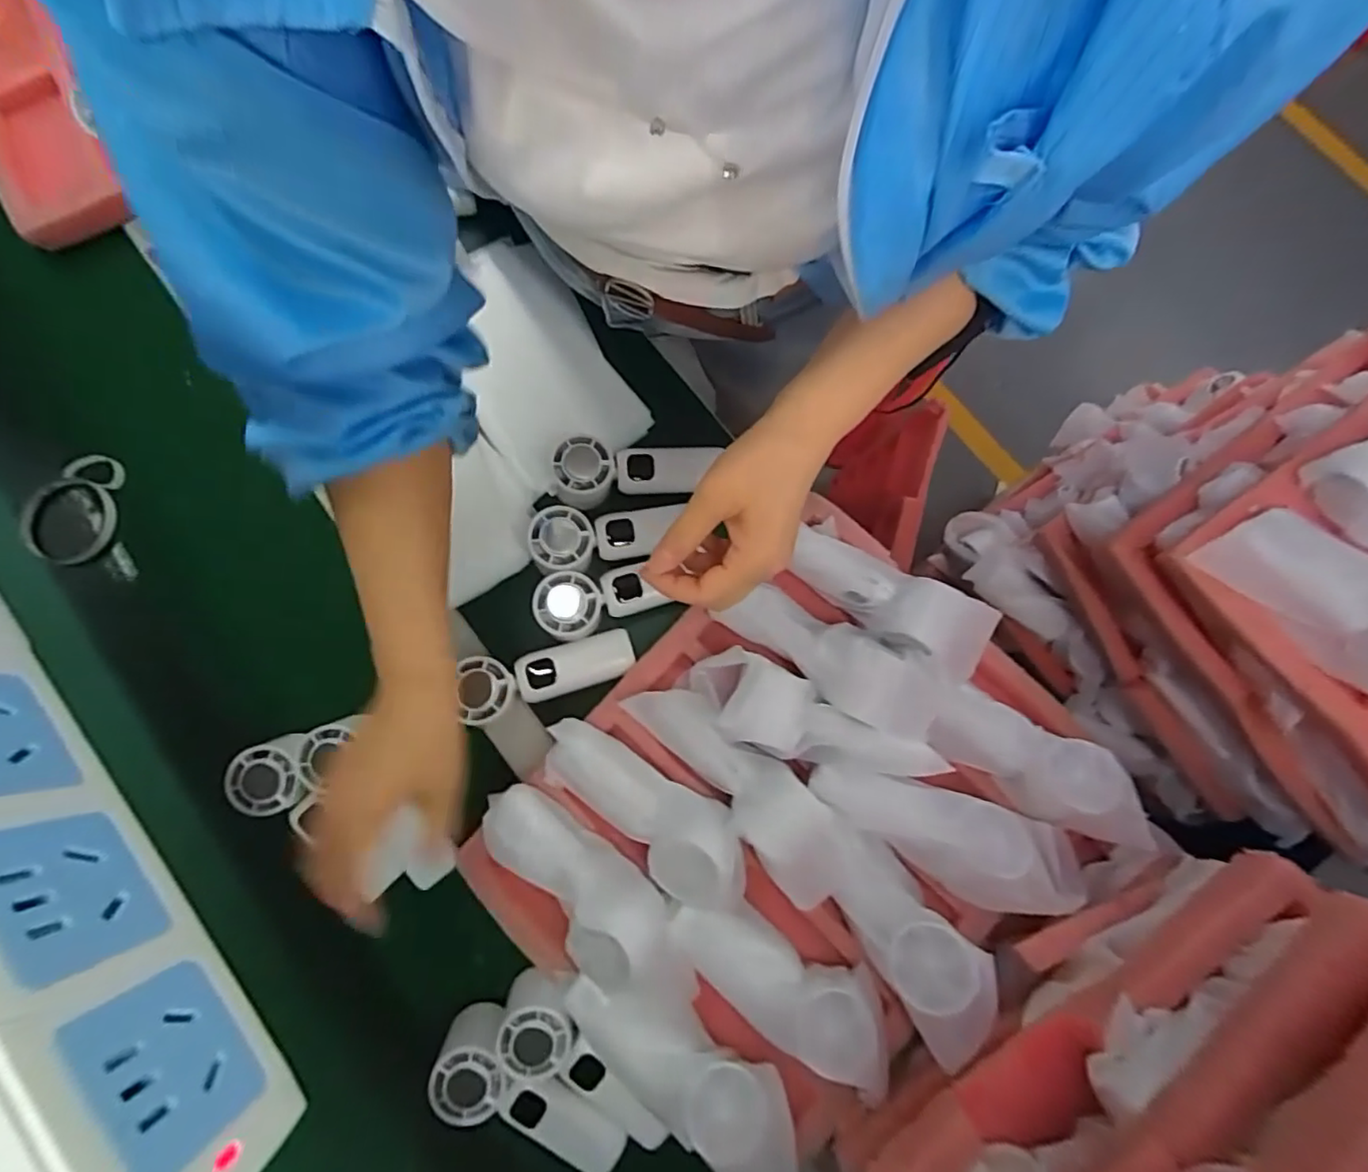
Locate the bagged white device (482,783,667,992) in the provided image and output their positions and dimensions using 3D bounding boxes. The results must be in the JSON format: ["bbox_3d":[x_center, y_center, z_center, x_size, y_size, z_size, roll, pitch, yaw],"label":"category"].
[{"bbox_3d":[-0.083,0.214,0.459,0.072,0.038,0.155,-40,83,-7],"label":"bagged white device"}]

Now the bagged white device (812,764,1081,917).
[{"bbox_3d":[0.190,0.181,0.444,0.195,0.045,0.064,17,80,2],"label":"bagged white device"}]

